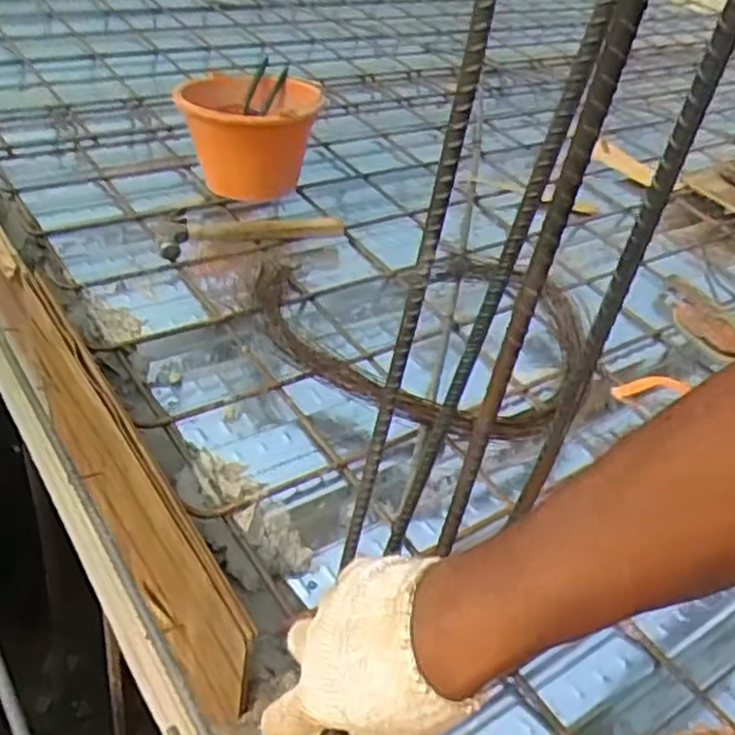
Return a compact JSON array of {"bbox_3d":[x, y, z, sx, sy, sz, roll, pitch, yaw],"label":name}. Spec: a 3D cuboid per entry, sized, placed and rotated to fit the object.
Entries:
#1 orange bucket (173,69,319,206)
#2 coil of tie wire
[{"bbox_3d":[-0.221,-0.422,1.391,0.244,0.190,0.264,9,39,-1],"label":"orange bucket"},{"bbox_3d":[0.083,-0.042,1.051,0.497,0.077,0.363,6,39,-5],"label":"coil of tie wire"}]

